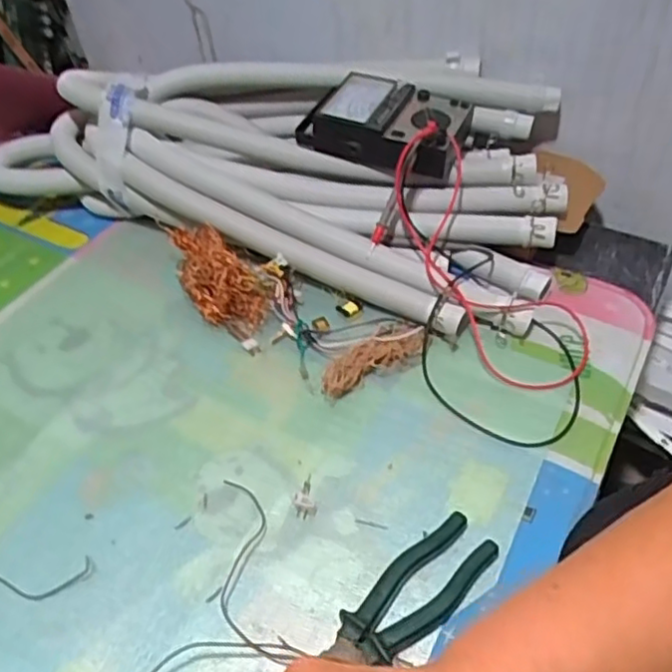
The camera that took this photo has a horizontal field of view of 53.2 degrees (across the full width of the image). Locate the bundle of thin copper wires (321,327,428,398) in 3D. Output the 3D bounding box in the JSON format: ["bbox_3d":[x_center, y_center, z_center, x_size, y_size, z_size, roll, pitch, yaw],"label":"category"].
[{"bbox_3d":[0.036,0.021,0.673,0.118,0.032,0.040,-23,51,-16],"label":"bundle of thin copper wires"}]

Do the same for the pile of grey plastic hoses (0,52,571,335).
[{"bbox_3d":[-0.057,-0.229,0.830,0.679,0.149,0.351,21,53,20],"label":"pile of grey plastic hoses"}]

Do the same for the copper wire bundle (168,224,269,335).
[{"bbox_3d":[-0.128,-0.066,0.738,0.074,0.058,0.139,-26,52,-19],"label":"copper wire bundle"}]

